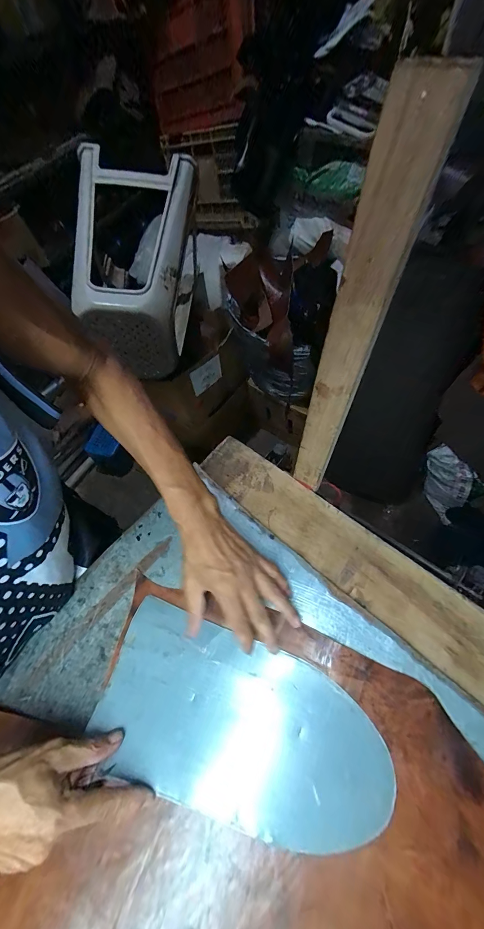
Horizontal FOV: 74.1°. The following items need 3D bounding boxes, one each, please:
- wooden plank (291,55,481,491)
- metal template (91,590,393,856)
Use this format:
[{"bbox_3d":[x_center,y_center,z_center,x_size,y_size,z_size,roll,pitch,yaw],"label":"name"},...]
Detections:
[{"bbox_3d":[0.086,-0.069,0.302,0.038,0.379,0.025,17,64,12],"label":"wooden plank"},{"bbox_3d":[-0.005,0.272,0.340,0.299,0.007,0.153,16,64,12],"label":"metal template"}]

